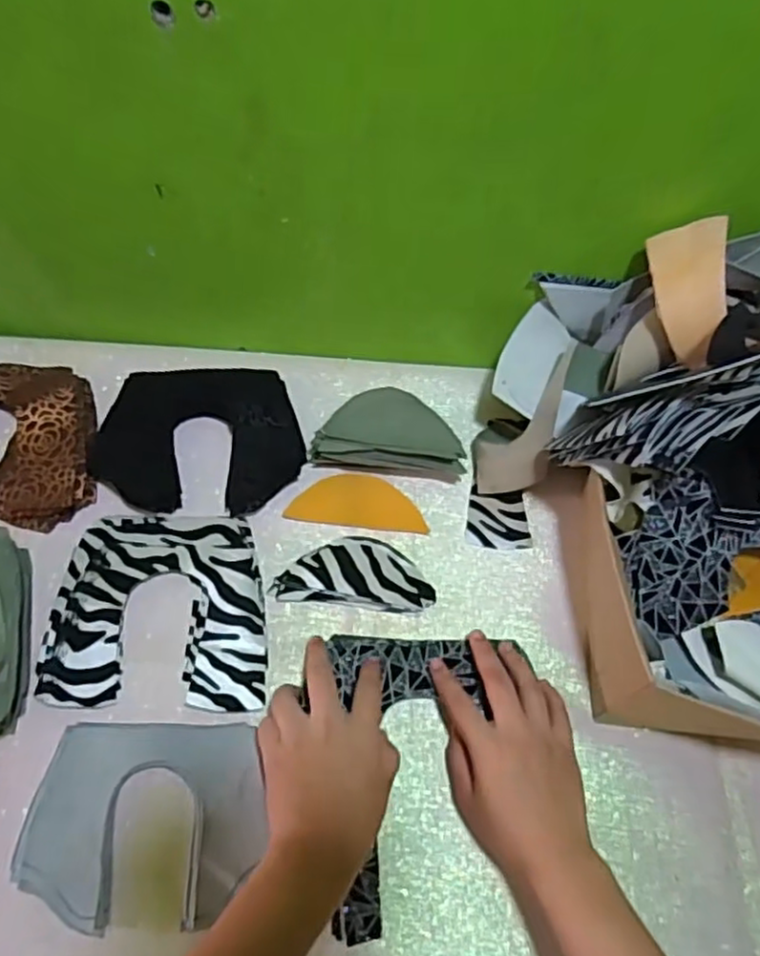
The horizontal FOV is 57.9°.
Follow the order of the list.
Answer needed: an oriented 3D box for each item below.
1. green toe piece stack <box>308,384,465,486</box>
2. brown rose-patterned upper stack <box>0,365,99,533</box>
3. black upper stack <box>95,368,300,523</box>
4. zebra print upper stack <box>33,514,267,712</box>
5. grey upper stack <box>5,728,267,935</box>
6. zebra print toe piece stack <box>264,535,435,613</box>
[{"bbox_3d":[0.008,-0.037,0.578,0.124,0.041,0.064,6,62,0],"label":"green toe piece stack"},{"bbox_3d":[-0.322,-0.031,0.560,0.174,0.035,0.140,1,62,-2],"label":"brown rose-patterned upper stack"},{"bbox_3d":[-0.149,-0.031,0.568,0.163,0.035,0.122,-5,63,-6],"label":"black upper stack"},{"bbox_3d":[-0.161,0.094,0.513,0.155,0.014,0.147,2,62,-2],"label":"zebra print upper stack"},{"bbox_3d":[-0.152,0.221,0.445,0.149,0.016,0.116,1,62,-3],"label":"grey upper stack"},{"bbox_3d":[-0.019,0.073,0.536,0.121,0.009,0.054,5,62,0],"label":"zebra print toe piece stack"}]

